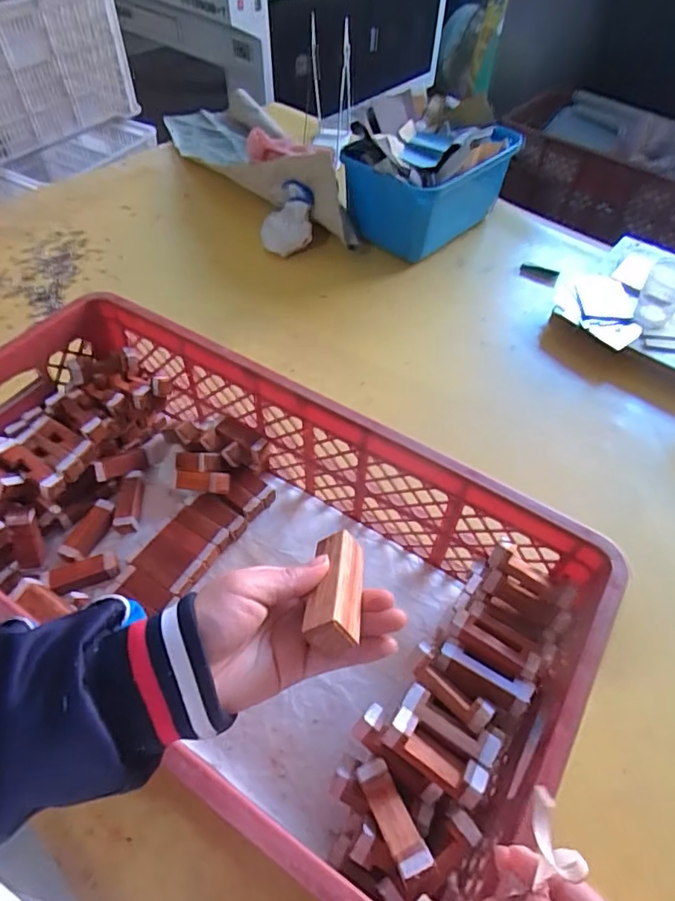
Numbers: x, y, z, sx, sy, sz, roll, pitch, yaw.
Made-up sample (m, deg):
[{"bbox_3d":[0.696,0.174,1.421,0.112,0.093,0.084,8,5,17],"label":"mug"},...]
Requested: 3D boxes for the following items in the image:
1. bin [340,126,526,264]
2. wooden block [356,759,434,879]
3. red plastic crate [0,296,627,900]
[{"bbox_3d":[0.173,-0.503,1.017,0.264,0.171,0.201,-36,61,-25],"label":"bin"},{"bbox_3d":[0.041,0.263,0.385,0.025,0.015,0.075,-20,39,-16],"label":"wooden block"},{"bbox_3d":[-0.110,0.101,0.534,0.636,0.181,0.314,28,57,19],"label":"red plastic crate"}]

